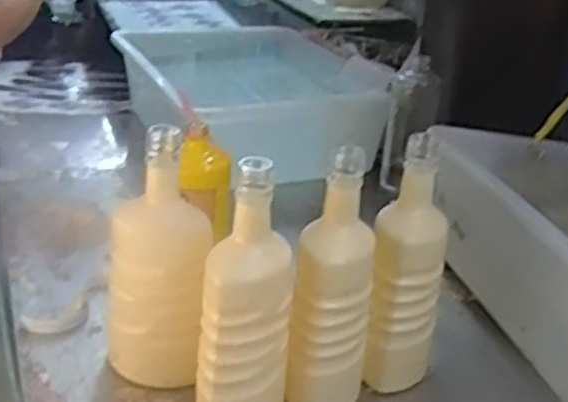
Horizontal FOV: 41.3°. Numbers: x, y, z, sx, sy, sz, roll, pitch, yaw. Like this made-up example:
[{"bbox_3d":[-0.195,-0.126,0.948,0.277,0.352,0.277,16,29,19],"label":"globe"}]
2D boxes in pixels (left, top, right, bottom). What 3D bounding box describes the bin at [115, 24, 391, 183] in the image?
[{"bbox_3d":[-0.058,-0.189,1.322,0.355,0.129,0.493,-10,30,-23],"label":"bin"}]

